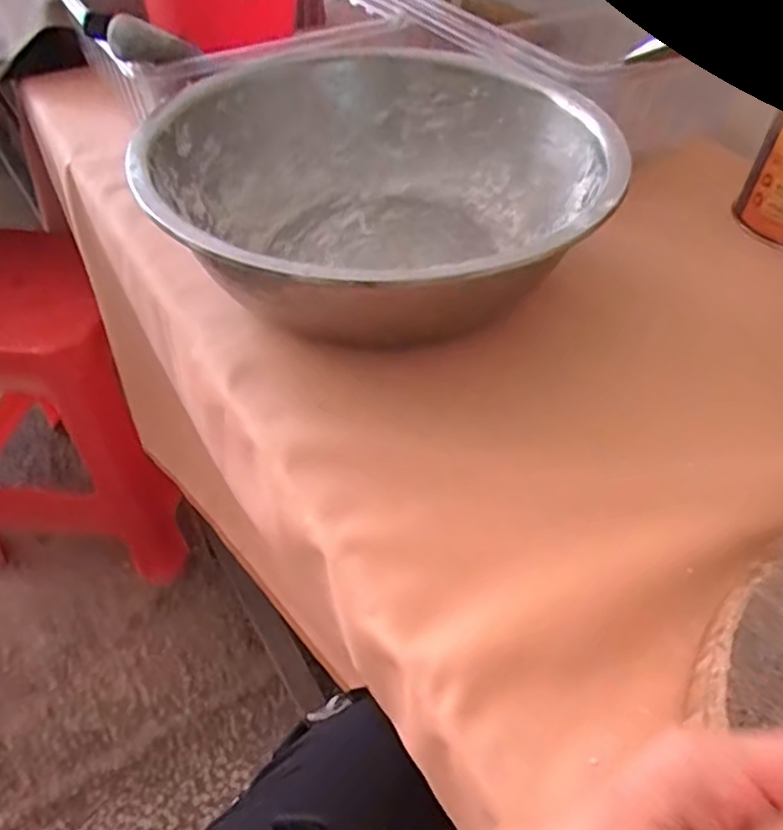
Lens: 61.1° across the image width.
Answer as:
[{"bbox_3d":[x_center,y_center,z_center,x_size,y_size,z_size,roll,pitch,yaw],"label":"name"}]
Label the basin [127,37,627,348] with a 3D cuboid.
[{"bbox_3d":[-0.001,-0.171,0.511,0.327,0.109,0.327,1,47,-1],"label":"basin"}]

